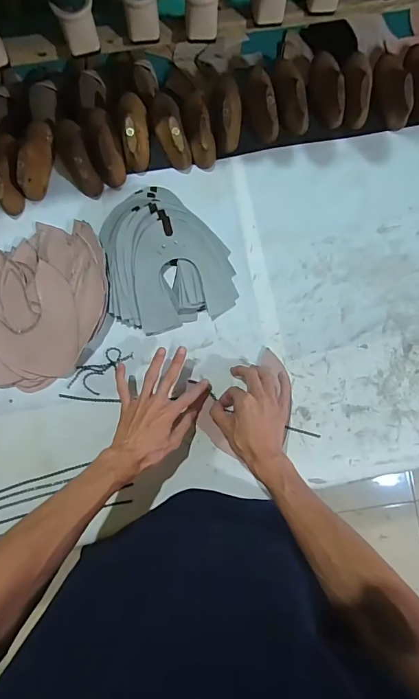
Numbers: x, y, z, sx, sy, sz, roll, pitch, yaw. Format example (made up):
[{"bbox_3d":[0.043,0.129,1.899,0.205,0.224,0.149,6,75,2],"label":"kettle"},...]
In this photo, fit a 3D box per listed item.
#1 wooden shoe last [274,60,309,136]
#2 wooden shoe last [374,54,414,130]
[{"bbox_3d":[0.140,-0.439,0.664,0.053,0.050,0.144,-13,84,-2],"label":"wooden shoe last"},{"bbox_3d":[0.316,-0.460,0.668,0.057,0.052,0.146,-1,84,0],"label":"wooden shoe last"}]

